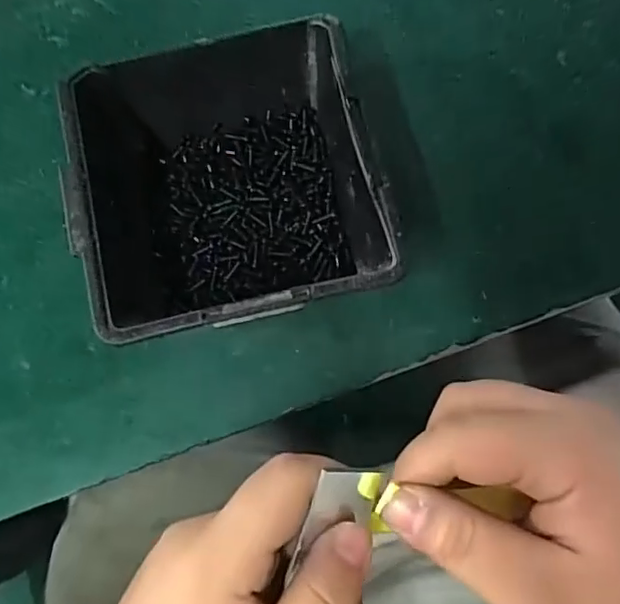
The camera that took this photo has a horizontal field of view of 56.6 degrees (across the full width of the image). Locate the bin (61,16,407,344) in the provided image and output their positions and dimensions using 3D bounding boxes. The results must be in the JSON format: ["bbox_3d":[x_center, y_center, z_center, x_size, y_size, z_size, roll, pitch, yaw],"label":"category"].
[{"bbox_3d":[-0.035,-0.052,0.253,0.120,0.065,0.134,-12,77,-1],"label":"bin"}]

